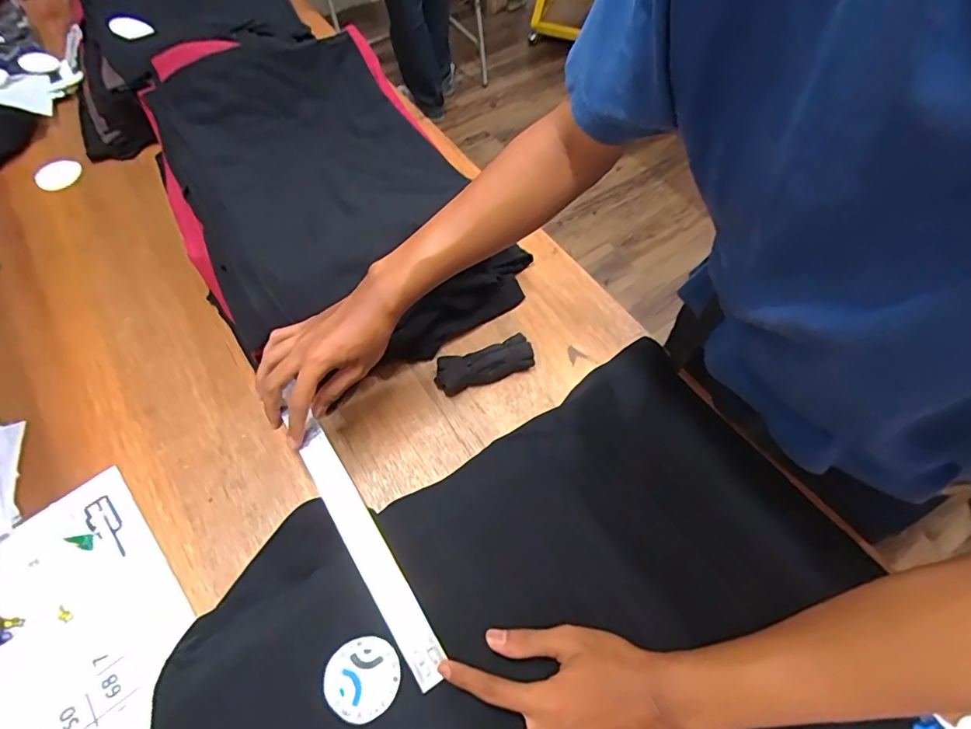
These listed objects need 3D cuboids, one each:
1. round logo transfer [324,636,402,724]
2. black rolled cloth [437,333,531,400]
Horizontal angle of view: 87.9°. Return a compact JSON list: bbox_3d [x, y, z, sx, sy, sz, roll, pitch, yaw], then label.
[{"bbox_3d":[-0.098,0.251,0.403,0.057,0.004,0.055,1,60,-1],"label":"round logo transfer"},{"bbox_3d":[-0.003,0.001,0.650,0.125,0.033,0.044,-18,63,-13],"label":"black rolled cloth"}]

